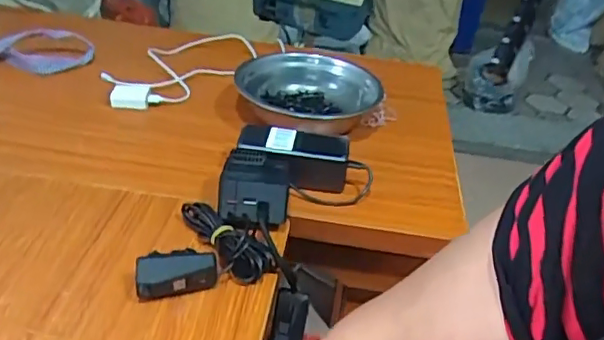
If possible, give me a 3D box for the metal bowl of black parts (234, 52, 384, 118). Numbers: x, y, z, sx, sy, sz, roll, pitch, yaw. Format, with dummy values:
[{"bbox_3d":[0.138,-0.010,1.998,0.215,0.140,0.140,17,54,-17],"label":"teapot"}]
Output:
[{"bbox_3d":[0.001,-0.110,0.815,0.194,0.062,0.160,-13,38,-29],"label":"metal bowl of black parts"}]

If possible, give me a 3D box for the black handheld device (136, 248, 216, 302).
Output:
[{"bbox_3d":[-0.112,0.095,0.510,0.069,0.037,0.032,-3,35,-17],"label":"black handheld device"}]

